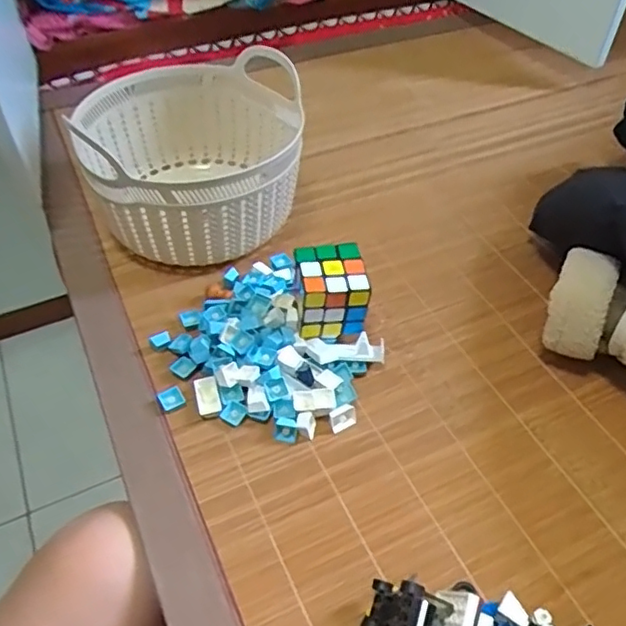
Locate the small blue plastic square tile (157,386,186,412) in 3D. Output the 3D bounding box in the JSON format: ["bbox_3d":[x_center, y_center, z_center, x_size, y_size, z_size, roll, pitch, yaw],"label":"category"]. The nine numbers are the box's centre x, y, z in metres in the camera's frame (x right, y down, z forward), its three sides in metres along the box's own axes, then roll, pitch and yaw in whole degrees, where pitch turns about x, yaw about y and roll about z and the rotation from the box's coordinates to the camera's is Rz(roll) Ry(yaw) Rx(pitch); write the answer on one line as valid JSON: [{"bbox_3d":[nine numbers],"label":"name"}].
[{"bbox_3d":[-0.123,0.074,0.521,0.021,0.005,0.019,-27,54,-23],"label":"small blue plastic square tile"}]

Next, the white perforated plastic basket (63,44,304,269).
[{"bbox_3d":[-0.122,-0.168,0.651,0.210,0.164,0.237,-1,48,-2],"label":"white perforated plastic basket"}]

